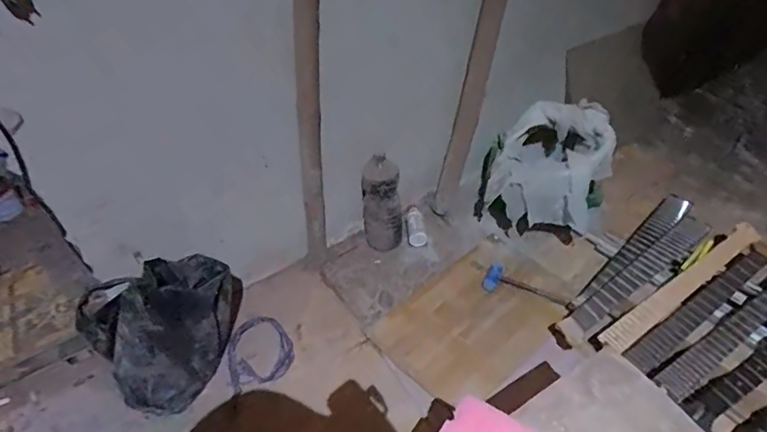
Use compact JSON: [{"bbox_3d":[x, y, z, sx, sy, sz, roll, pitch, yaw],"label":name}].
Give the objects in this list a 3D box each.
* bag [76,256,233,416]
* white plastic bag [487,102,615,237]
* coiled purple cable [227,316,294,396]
[{"bbox_3d":[-0.447,0.248,1.133,0.318,0.329,0.146,-31,49,-24],"label":"bag"},{"bbox_3d":[0.433,-0.135,1.341,0.278,0.225,0.241,12,46,17],"label":"white plastic bag"},{"bbox_3d":[-0.299,0.322,1.245,0.152,0.025,0.185,-19,45,-14],"label":"coiled purple cable"}]

